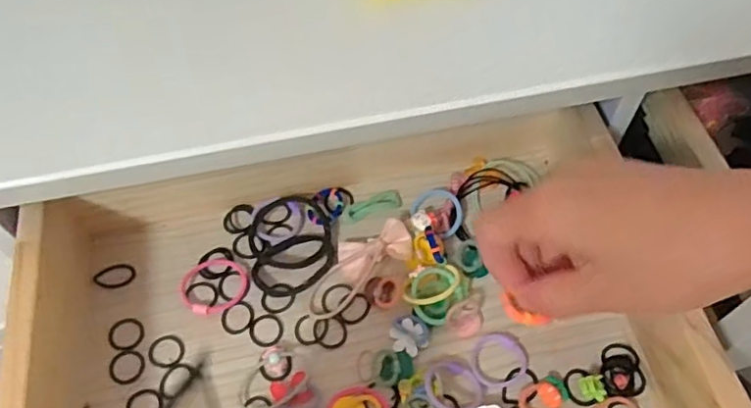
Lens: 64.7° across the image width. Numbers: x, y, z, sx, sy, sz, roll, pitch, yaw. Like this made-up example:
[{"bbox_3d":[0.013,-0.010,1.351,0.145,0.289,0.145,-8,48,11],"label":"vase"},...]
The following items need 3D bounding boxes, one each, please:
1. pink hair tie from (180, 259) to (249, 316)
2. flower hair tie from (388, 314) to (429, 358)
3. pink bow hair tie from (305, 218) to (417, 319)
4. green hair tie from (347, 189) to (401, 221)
[{"bbox_3d":[-0.102,0.051,0.376,0.040,0.008,0.039,-2,60,3],"label":"pink hair tie"},{"bbox_3d":[0.020,0.078,0.353,0.024,0.004,0.023,-2,60,3],"label":"flower hair tie"},{"bbox_3d":[-0.013,0.038,0.374,0.077,0.014,0.034,-34,63,-15],"label":"pink bow hair tie"},{"bbox_3d":[-0.001,-0.001,0.400,0.037,0.004,0.014,-18,60,-6],"label":"green hair tie"}]

